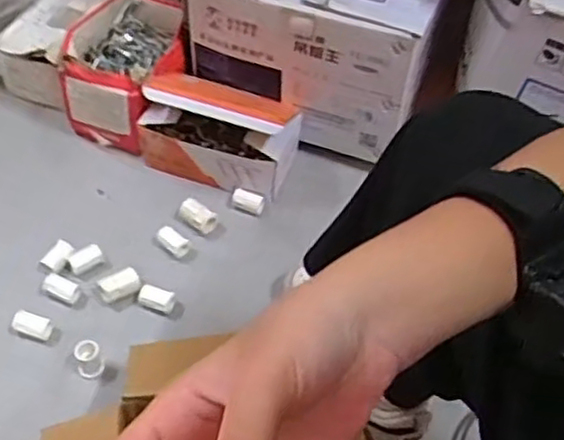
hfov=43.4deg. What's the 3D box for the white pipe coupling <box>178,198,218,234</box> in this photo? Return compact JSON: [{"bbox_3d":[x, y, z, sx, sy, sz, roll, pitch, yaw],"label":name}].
[{"bbox_3d":[-0.107,-0.008,0.900,0.049,0.023,0.023,34,56,21],"label":"white pipe coupling"}]

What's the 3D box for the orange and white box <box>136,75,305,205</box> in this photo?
[{"bbox_3d":[-0.071,-0.119,0.929,0.200,0.136,0.112,21,52,11],"label":"orange and white box"}]

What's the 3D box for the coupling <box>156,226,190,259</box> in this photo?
[{"bbox_3d":[-0.135,0.027,0.879,0.041,0.026,0.023,36,57,22],"label":"coupling"}]

